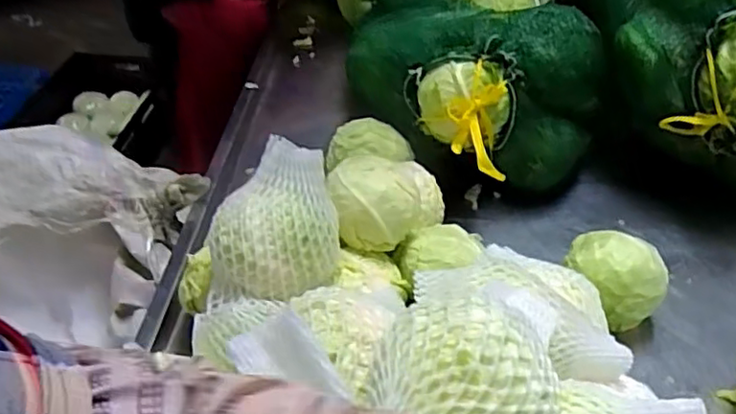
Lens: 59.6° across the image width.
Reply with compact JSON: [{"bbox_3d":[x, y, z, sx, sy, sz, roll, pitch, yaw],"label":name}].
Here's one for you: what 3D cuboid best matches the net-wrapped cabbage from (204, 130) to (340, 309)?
[{"bbox_3d":[-0.095,0.013,0.630,0.128,0.103,0.119,-4,42,-6],"label":"net-wrapped cabbage"}]

